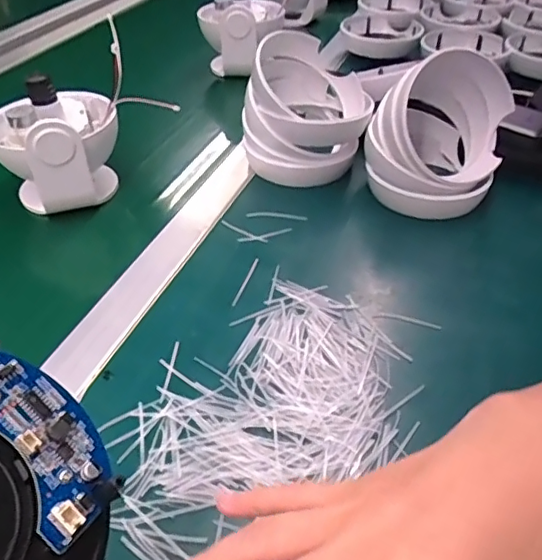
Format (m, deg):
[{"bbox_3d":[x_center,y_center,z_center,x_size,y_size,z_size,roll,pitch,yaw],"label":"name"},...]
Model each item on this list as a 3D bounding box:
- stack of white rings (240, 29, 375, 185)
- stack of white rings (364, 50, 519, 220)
[{"bbox_3d":[0.037,-0.162,0.548,0.118,0.104,0.117,10,43,10],"label":"stack of white rings"},{"bbox_3d":[0.150,-0.138,0.508,0.114,0.110,0.120,13,44,14],"label":"stack of white rings"}]

